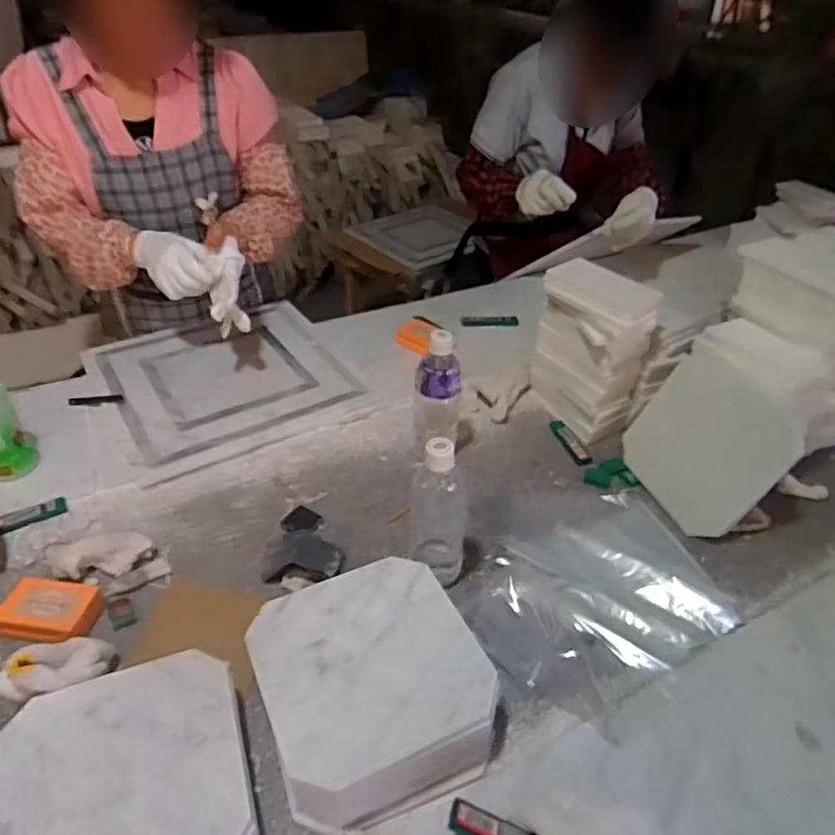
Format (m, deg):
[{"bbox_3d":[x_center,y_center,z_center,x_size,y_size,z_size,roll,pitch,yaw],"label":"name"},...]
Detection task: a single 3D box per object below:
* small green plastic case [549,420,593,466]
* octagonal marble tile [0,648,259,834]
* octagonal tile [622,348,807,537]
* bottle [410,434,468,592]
[{"bbox_3d":[0.237,0.038,0.960,0.027,0.014,0.096,-12,40,-15],"label":"small green plastic case"},{"bbox_3d":[-0.248,0.308,0.518,0.198,0.020,0.201,-13,41,-17],"label":"octagonal marble tile"},{"bbox_3d":[0.387,0.034,0.843,0.016,0.198,0.194,13,31,-44],"label":"octagonal tile"},{"bbox_3d":[0.023,0.119,0.709,0.066,0.208,0.056,1,39,1],"label":"bottle"}]

